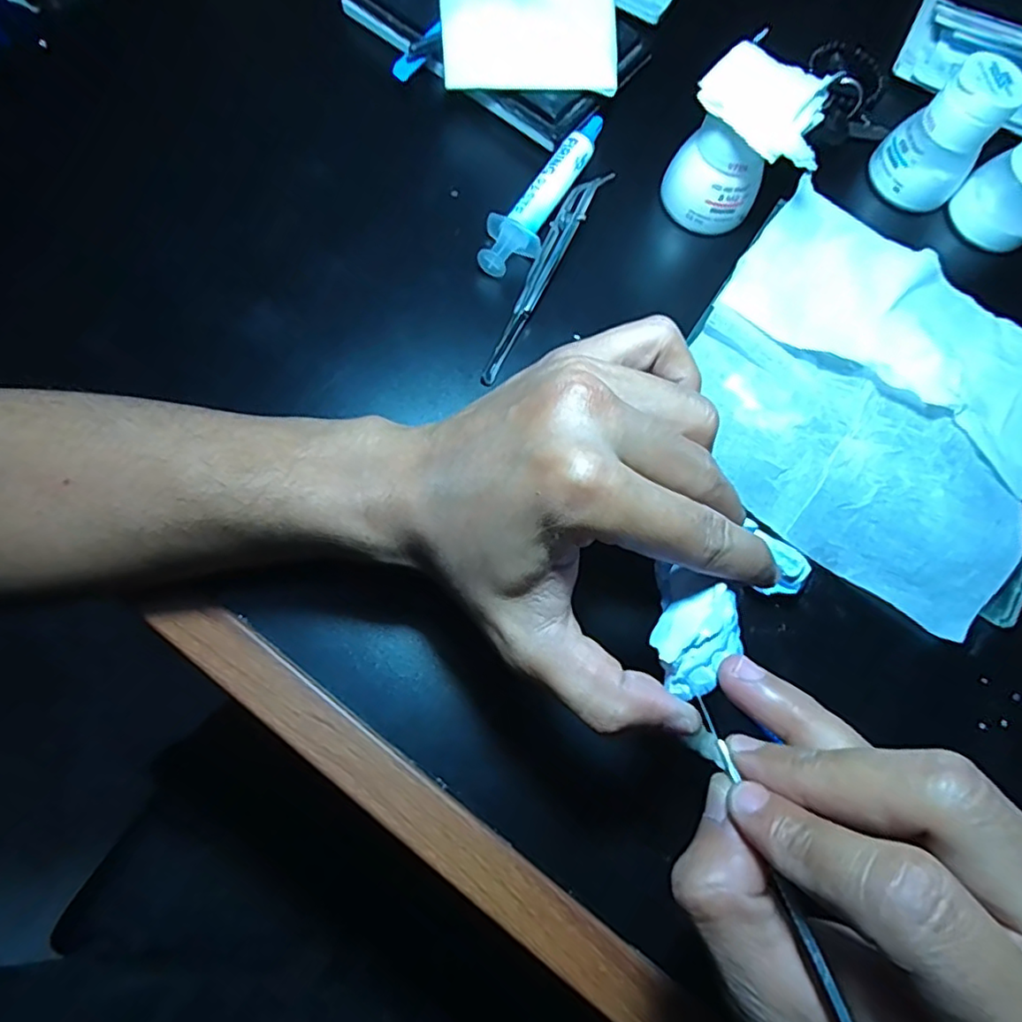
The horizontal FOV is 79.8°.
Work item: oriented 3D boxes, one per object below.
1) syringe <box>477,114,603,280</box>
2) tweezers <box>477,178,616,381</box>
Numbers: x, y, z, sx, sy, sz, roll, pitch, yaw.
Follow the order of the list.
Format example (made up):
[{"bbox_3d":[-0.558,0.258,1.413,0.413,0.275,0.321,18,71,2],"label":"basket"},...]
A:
[{"bbox_3d":[0.019,-0.170,0.324,0.026,0.014,0.115,31,74,3],"label":"syringe"},{"bbox_3d":[0.016,-0.123,0.313,0.016,0.016,0.127,26,74,2],"label":"tweezers"}]

